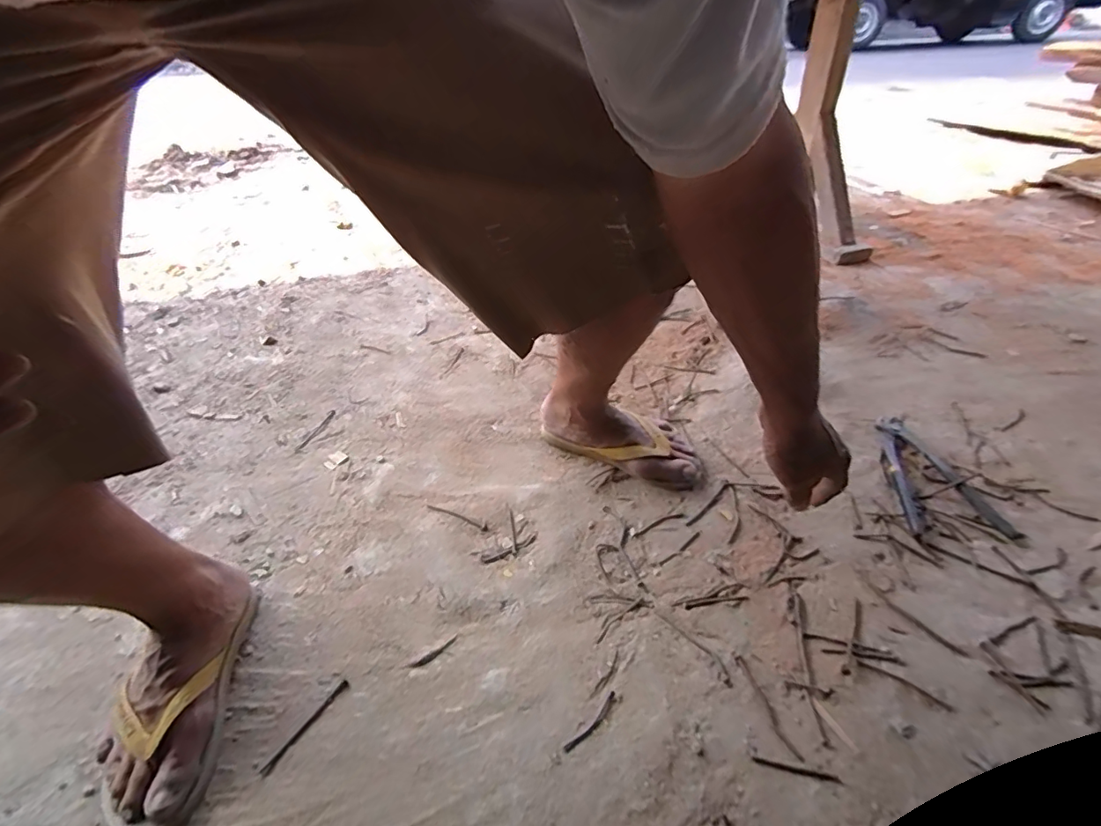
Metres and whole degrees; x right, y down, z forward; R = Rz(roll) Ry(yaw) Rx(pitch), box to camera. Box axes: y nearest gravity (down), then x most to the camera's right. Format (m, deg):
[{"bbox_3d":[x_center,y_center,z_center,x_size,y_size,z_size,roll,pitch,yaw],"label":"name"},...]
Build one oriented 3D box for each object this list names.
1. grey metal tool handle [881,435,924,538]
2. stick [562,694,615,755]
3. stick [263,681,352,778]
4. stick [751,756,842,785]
[{"bbox_3d":[0.484,0.092,0.702,0.023,0.018,0.176,7,41,13],"label":"grey metal tool handle"},{"bbox_3d":[0.041,0.304,0.495,0.072,0.004,0.011,-34,49,-31],"label":"stick"},{"bbox_3d":[-0.242,0.311,0.504,0.010,0.004,0.098,19,45,25],"label":"stick"},{"bbox_3d":[0.223,0.325,0.460,0.072,0.004,0.007,7,41,13],"label":"stick"}]

